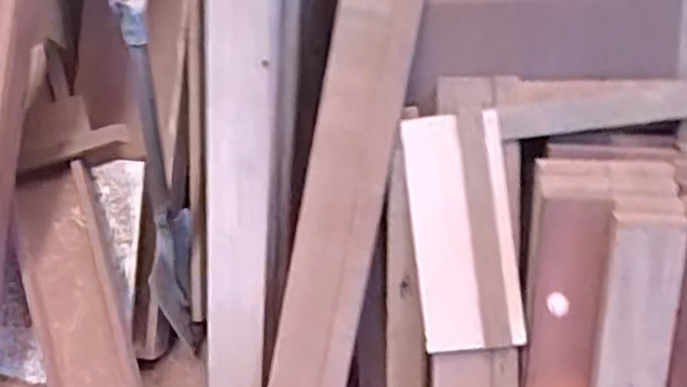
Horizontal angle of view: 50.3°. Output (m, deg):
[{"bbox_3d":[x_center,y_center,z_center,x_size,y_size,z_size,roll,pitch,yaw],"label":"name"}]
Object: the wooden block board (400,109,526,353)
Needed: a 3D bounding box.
[{"bbox_3d":[0.219,0.065,1.335,0.181,0.422,0.053,-6,2,34],"label":"wooden block board"}]

